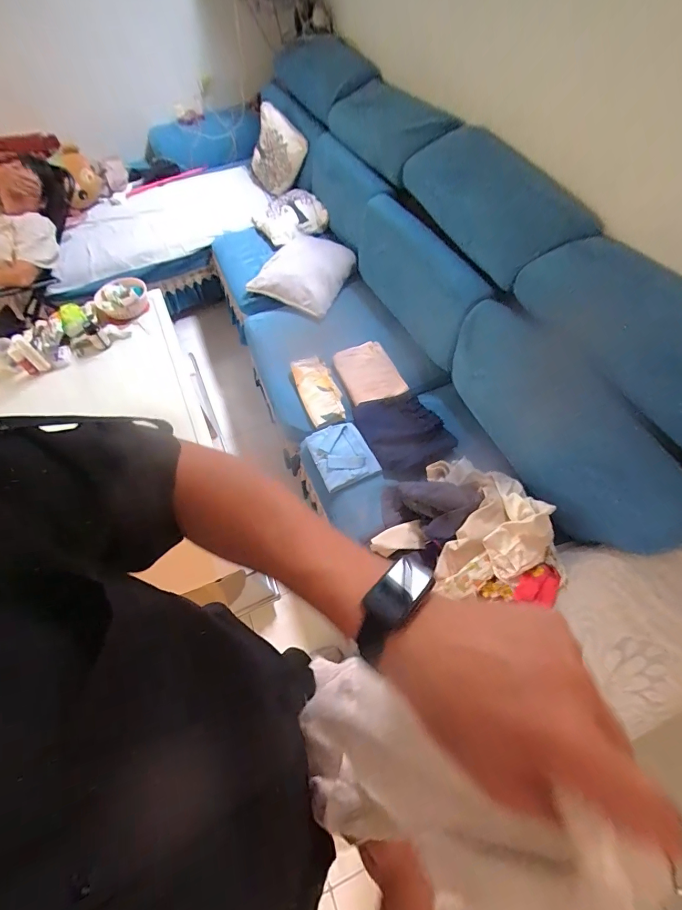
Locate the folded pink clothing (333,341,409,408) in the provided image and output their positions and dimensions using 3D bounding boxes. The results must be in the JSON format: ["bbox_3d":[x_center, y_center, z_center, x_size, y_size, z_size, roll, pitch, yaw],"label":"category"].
[{"bbox_3d":[0.106,-0.303,1.447,0.209,0.069,0.246,-22,60,-9],"label":"folded pink clothing"}]

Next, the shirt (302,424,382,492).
[{"bbox_3d":[-0.002,-0.007,1.270,0.175,0.034,0.223,-24,60,-10],"label":"shirt"}]

